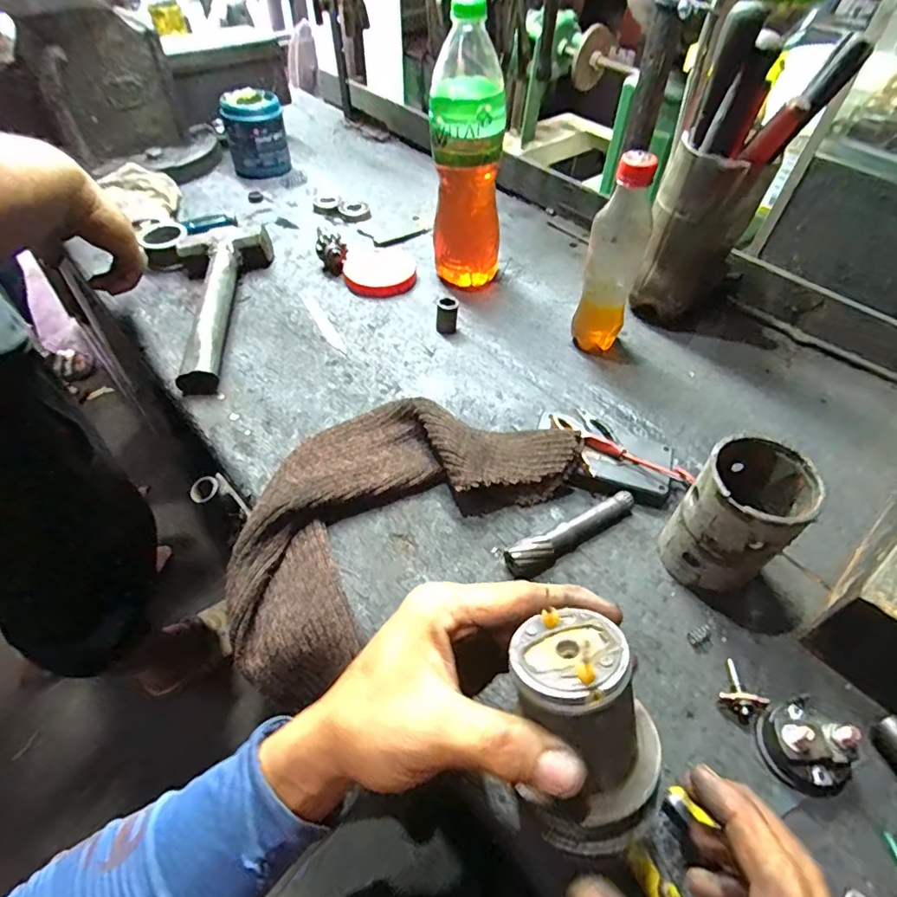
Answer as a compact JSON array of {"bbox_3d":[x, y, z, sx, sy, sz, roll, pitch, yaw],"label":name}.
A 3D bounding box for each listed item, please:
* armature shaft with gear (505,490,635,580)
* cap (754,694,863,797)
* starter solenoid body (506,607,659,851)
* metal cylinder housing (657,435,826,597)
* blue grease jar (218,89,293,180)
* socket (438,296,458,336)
[{"bbox_3d":[0.097,0.066,0.404,0.123,0.020,0.024,-26,55,-21],"label":"armature shaft with gear"},{"bbox_3d":[0.210,0.174,0.302,0.041,0.035,0.048,-12,51,-11],"label":"cap"},{"bbox_3d":[0.055,0.125,0.234,0.070,0.090,0.062,-32,22,-21],"label":"starter solenoid body"},{"bbox_3d":[0.199,0.051,0.360,0.067,0.110,0.064,0,50,0],"label":"metal cylinder housing"},{"bbox_3d":[-0.309,-0.504,0.829,0.090,0.102,0.090,1,52,-1],"label":"blue grease jar"},{"bbox_3d":[-0.001,-0.149,0.573,0.023,0.039,0.021,3,50,2],"label":"socket"}]

